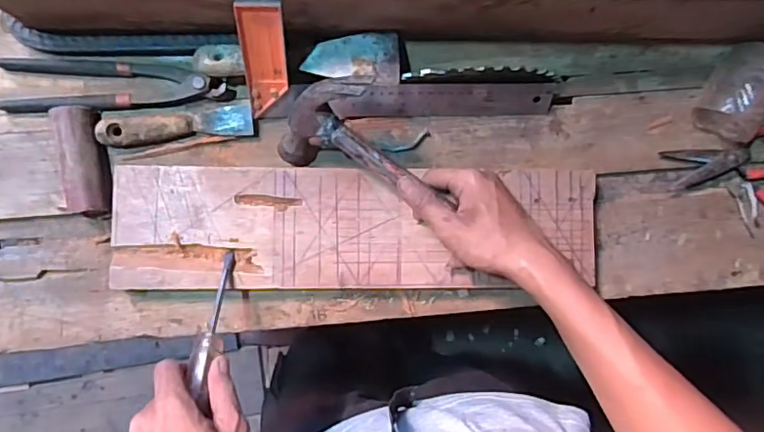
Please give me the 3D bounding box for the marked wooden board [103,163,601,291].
[{"bbox_3d":[-0.021,0.013,0.560,0.472,0.017,0.117,0,88,1],"label":"marked wooden board"}]

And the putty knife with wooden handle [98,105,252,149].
[{"bbox_3d":[-0.204,-0.089,0.559,0.145,0.022,0.030,-7,88,0],"label":"putty knife with wooden handle"}]

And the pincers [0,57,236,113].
[{"bbox_3d":[-0.263,-0.128,0.553,0.221,0.030,0.052,1,88,1],"label":"pincers"}]

